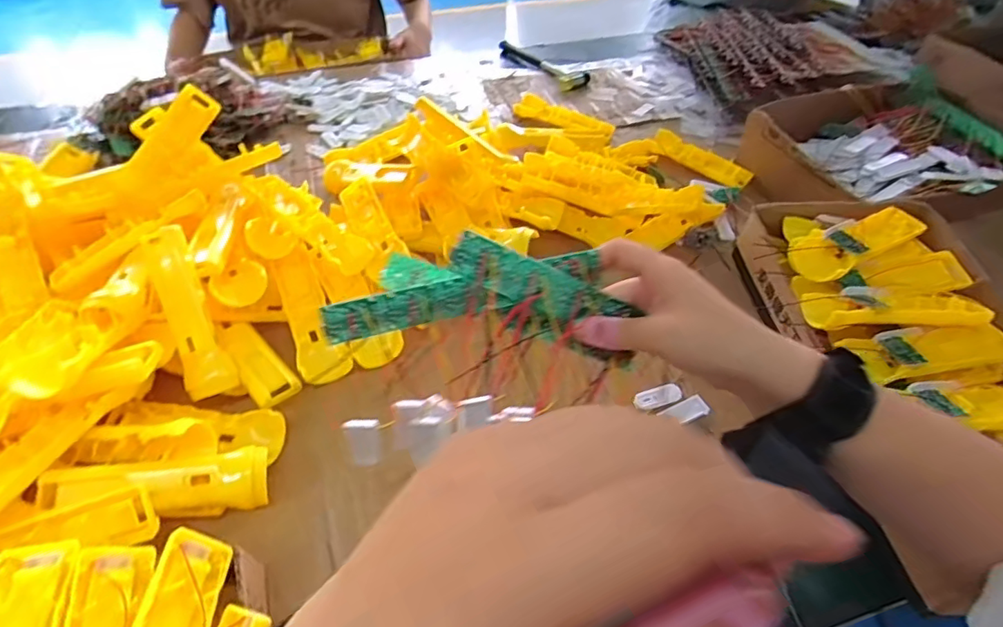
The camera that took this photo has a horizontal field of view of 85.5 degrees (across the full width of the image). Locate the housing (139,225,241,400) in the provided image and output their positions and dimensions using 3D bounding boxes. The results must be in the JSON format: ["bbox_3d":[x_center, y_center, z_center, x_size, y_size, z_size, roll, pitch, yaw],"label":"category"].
[{"bbox_3d":[-0.298,-0.002,0.514,0.042,0.023,0.166,-21,88,-18],"label":"housing"}]

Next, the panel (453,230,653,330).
[{"bbox_3d":[0.026,-0.013,0.334,0.126,0.031,0.005,21,1,-28],"label":"panel"}]

